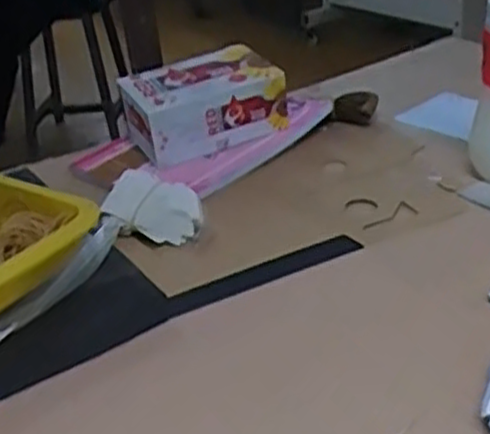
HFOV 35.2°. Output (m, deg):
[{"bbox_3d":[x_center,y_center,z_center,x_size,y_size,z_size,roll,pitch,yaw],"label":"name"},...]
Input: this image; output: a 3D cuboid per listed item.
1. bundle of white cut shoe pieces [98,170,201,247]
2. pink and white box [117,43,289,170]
[{"bbox_3d":[-0.080,-0.008,0.685,0.088,0.034,0.057,9,33,20],"label":"bundle of white cut shoe pieces"},{"bbox_3d":[-0.045,-0.118,0.806,0.148,0.079,0.096,-21,35,-26],"label":"pink and white box"}]

